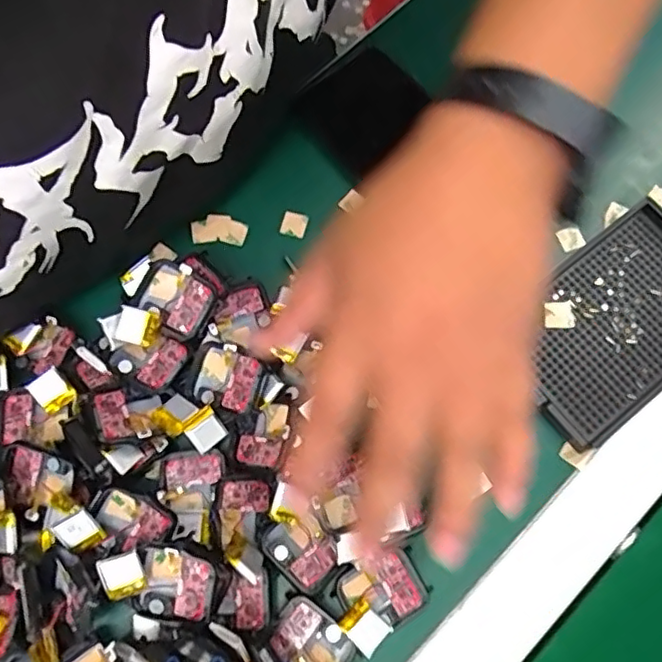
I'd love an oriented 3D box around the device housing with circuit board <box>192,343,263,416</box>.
[{"bbox_3d":[-0.059,0.026,0.341,0.037,0.010,0.034,21,76,5],"label":"device housing with circuit board"}]

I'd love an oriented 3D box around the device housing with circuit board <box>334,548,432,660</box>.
[{"bbox_3d":[0.026,0.140,0.318,0.047,0.011,0.036,-29,77,-8],"label":"device housing with circuit board"}]

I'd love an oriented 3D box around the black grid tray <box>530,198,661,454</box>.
[{"bbox_3d":[0.169,-0.004,0.366,0.137,0.028,0.089,-38,80,-10],"label":"black grid tray"}]

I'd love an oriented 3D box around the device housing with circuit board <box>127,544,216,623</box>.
[{"bbox_3d":[-0.078,0.126,0.302,0.038,0.010,0.036,13,91,14],"label":"device housing with circuit board"}]

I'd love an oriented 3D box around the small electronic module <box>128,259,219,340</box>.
[{"bbox_3d":[-0.089,-0.019,0.349,0.041,0.010,0.035,35,90,1],"label":"small electronic module"}]

